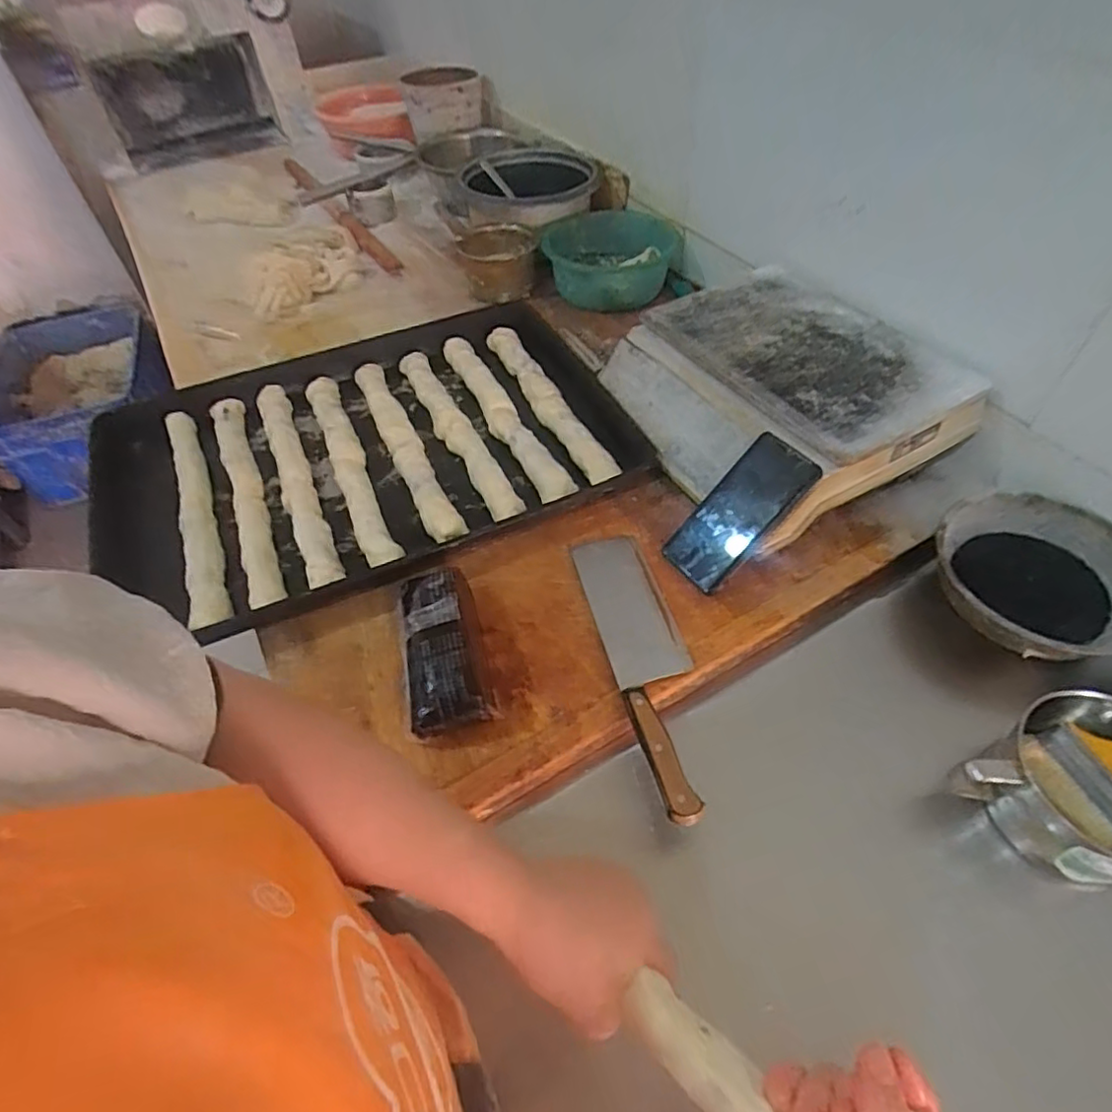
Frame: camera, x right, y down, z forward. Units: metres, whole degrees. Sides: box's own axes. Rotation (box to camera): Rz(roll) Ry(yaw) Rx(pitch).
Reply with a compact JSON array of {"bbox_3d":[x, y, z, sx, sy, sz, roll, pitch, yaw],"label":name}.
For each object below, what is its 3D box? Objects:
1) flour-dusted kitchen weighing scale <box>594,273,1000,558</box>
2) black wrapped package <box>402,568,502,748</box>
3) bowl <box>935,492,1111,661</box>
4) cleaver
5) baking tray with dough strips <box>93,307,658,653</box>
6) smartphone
[{"bbox_3d":[0.248,-0.185,0.731,0.299,0.107,0.325,-26,54,-17],"label":"flour-dusted kitchen weighing scale"},{"bbox_3d":[-0.099,0.083,0.566,0.076,0.057,0.155,-14,51,-8],"label":"black wrapped package"},{"bbox_3d":[0.469,0.026,0.620,0.178,0.068,0.171,-2,51,2],"label":"bowl"},{"bbox_3d":[0.085,0.087,0.576,0.074,0.020,0.295,-13,51,-7],"label":"cleaver"},{"bbox_3d":[-0.222,-0.140,0.754,0.572,0.042,0.417,-21,52,-13],"label":"baking tray with dough strips"},{"bbox_3d":[0.180,-0.042,0.624,0.160,0.016,0.067,-50,57,10],"label":"smartphone"}]

